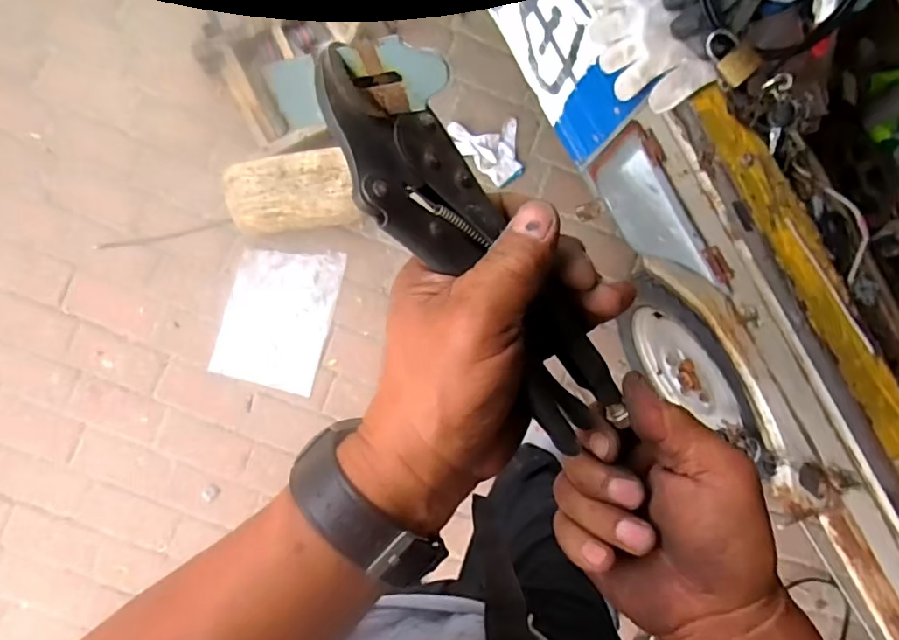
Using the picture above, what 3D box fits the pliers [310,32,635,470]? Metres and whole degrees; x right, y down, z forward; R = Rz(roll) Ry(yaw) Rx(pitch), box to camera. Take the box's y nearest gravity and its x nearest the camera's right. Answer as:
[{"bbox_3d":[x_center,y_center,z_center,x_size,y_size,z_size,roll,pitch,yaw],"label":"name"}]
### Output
[{"bbox_3d":[0.014,-0.025,0.249,0.052,0.029,0.206,-41,105,-5],"label":"pliers"}]

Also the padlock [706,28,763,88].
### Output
[{"bbox_3d":[0.304,-0.286,0.607,0.038,0.021,0.061,-38,92,-4],"label":"padlock"}]

